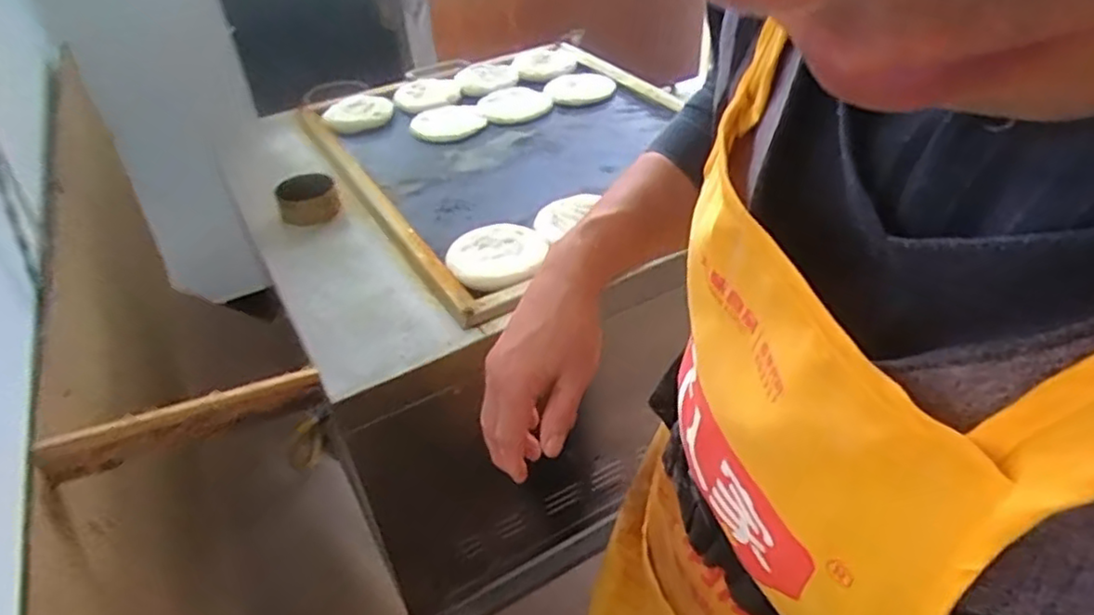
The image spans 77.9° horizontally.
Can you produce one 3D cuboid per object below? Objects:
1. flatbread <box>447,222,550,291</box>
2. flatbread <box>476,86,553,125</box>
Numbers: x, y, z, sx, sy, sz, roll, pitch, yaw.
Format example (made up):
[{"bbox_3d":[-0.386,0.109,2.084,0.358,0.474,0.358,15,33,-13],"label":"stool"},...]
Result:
[{"bbox_3d":[-0.070,-0.069,0.879,0.116,0.020,0.127,-2,40,1],"label":"flatbread"},{"bbox_3d":[-0.061,-0.380,1.277,0.131,0.017,0.129,-2,40,1],"label":"flatbread"}]

